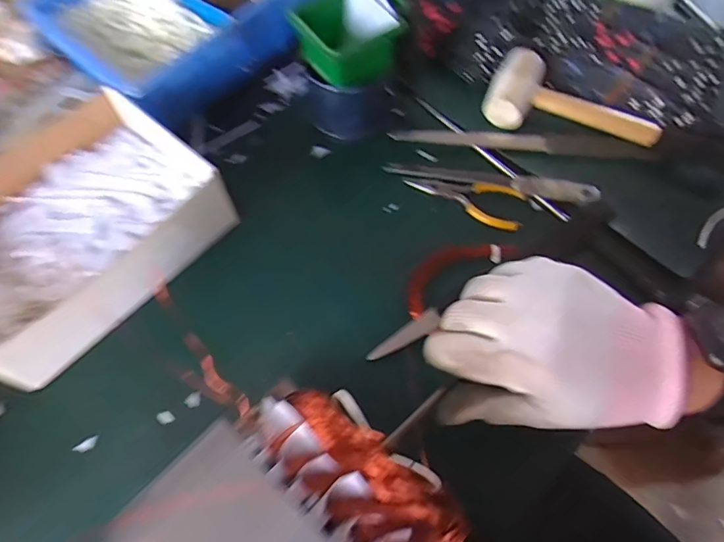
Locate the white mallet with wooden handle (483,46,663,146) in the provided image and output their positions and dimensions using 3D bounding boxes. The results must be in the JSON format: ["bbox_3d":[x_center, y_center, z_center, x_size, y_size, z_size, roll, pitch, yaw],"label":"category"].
[{"bbox_3d":[0.222,-0.171,0.522,0.177,0.039,0.081,30,68,15],"label":"white mallet with wooden handle"}]

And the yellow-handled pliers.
[{"bbox_3d":[0.105,-0.076,0.507,0.118,0.011,0.046,18,65,10],"label":"yellow-handled pliers"}]

